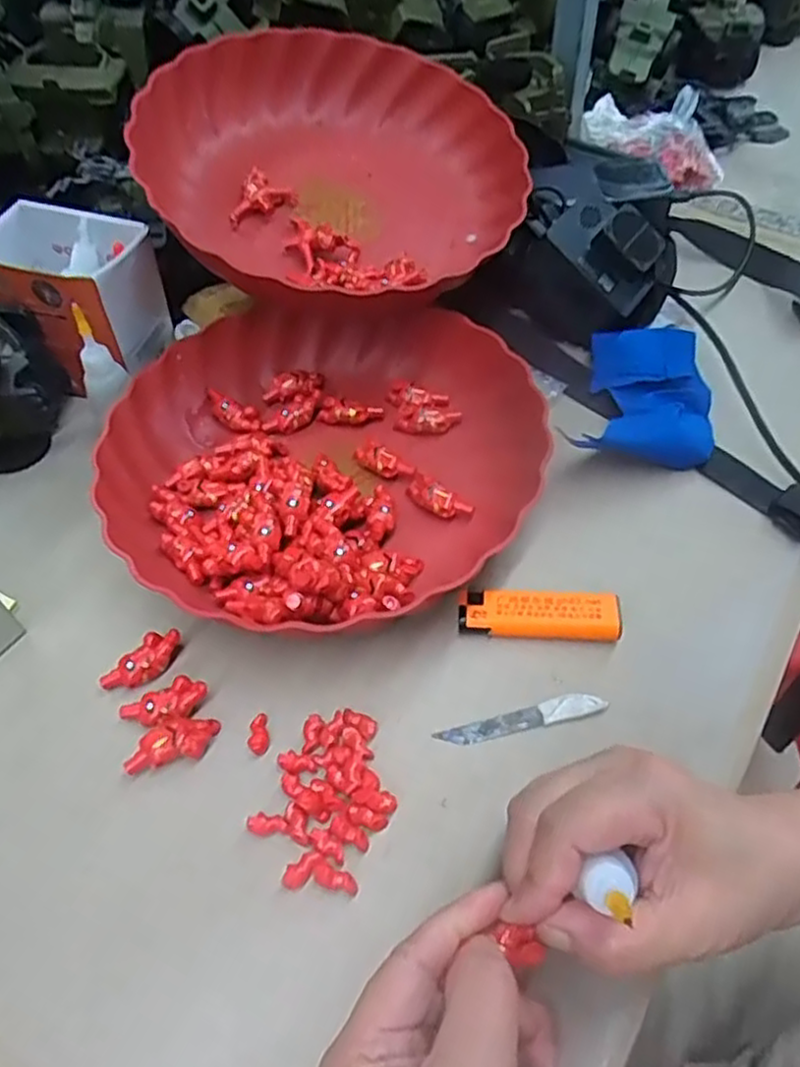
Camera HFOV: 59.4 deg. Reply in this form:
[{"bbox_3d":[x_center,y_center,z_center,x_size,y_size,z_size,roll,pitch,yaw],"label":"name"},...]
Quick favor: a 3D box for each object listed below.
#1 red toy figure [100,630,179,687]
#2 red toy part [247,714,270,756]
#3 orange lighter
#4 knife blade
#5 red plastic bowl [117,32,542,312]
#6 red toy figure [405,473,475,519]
[{"bbox_3d":[-0.127,0.065,0.349,0.019,0.013,0.040,35,60,21],"label":"red toy figure"},{"bbox_3d":[-0.066,0.093,0.326,0.010,0.004,0.020,-6,54,-7],"label":"red toy part"},{"bbox_3d":[0.070,0.041,0.355,0.078,0.017,0.023,4,54,1],"label":"orange lighter"},{"bbox_3d":[0.057,0.088,0.331,0.080,0.004,0.011,-13,58,-5],"label":"knife blade"},{"bbox_3d":[-0.040,-0.241,0.472,0.240,0.080,0.225,24,57,15],"label":"red plastic bowl"},{"bbox_3d":[0.021,-0.020,0.404,0.041,0.013,0.016,32,59,20],"label":"red toy figure"}]

